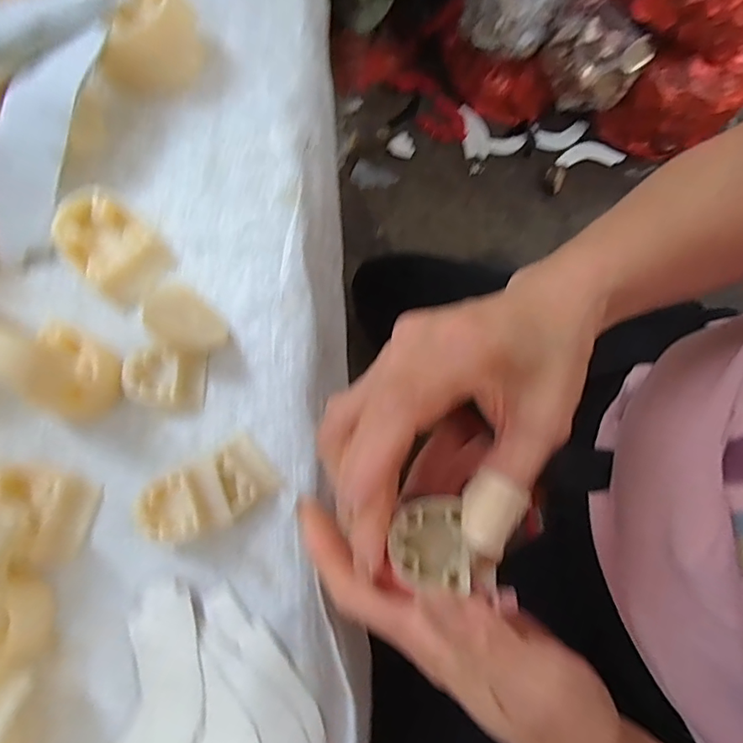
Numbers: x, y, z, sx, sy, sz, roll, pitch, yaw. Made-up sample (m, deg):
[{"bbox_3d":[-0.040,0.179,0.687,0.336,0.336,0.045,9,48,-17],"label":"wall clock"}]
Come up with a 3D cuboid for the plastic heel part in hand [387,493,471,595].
[{"bbox_3d":[0.021,0.059,0.178,0.028,0.010,0.030,8,79,2],"label":"plastic heel part in hand"}]

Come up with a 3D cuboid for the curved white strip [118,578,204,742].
[{"bbox_3d":[-0.105,0.166,0.246,0.041,0.004,0.114,7,79,2],"label":"curved white strip"}]

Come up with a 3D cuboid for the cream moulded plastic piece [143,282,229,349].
[{"bbox_3d":[-0.103,-0.026,0.272,0.044,0.015,0.034,44,54,-4],"label":"cream moulded plastic piece"}]

